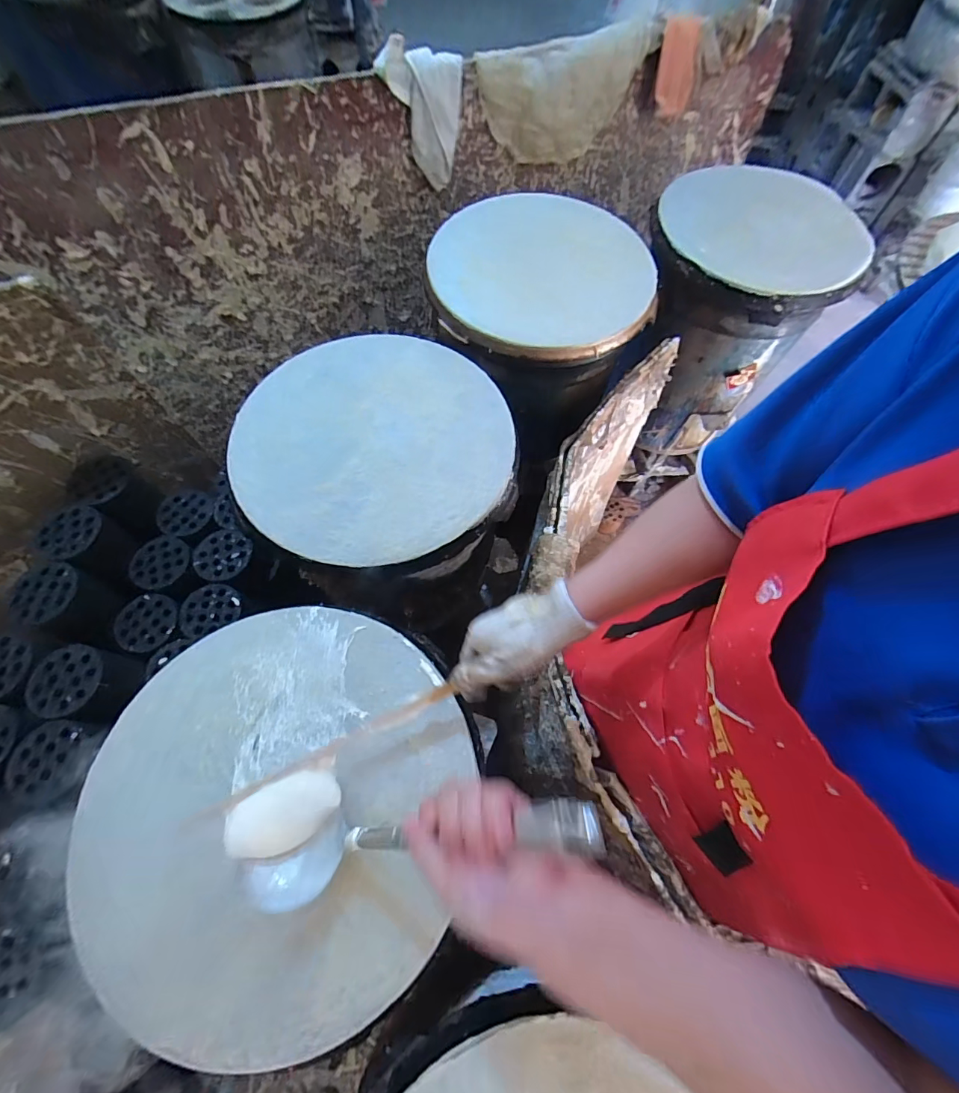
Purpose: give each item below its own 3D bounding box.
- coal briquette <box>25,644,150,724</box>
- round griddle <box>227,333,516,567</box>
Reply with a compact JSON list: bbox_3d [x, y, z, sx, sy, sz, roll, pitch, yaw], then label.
[{"bbox_3d":[-0.585,0.210,0.671,0.098,0.093,0.106,8,66,2],"label":"coal briquette"},{"bbox_3d":[-0.145,-0.152,0.621,0.374,0.021,0.364,1,66,-1],"label":"round griddle"}]

